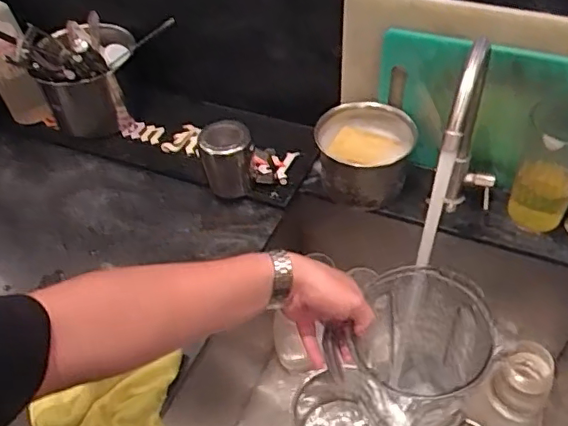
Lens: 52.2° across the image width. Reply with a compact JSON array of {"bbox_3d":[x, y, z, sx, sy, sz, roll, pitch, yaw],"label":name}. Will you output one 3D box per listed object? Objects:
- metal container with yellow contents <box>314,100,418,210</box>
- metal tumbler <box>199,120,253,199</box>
[{"bbox_3d":[0.117,-0.086,0.846,0.138,0.095,0.128,5,48,10],"label":"metal container with yellow contents"},{"bbox_3d":[-0.082,-0.077,0.847,0.070,0.100,0.059,-8,47,-3],"label":"metal tumbler"}]

